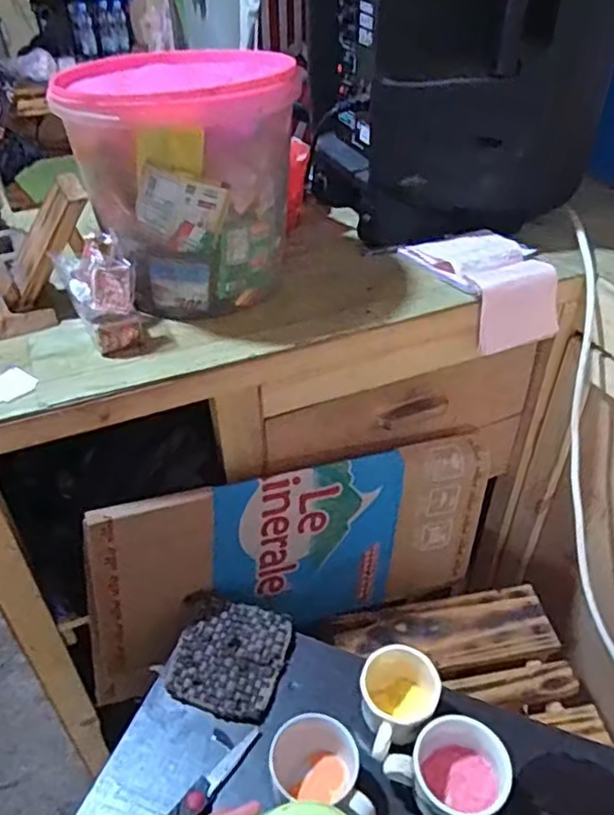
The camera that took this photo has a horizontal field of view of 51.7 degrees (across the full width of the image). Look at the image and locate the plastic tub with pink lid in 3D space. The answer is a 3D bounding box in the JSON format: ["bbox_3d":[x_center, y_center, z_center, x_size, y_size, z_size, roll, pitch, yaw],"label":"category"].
[{"bbox_3d":[-0.133,-0.254,0.724,0.221,0.235,0.201,-2,41,2],"label":"plastic tub with pink lid"}]

